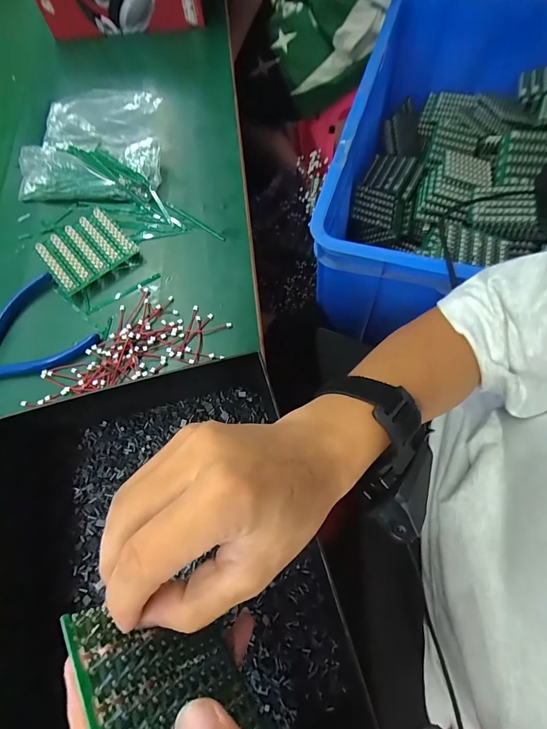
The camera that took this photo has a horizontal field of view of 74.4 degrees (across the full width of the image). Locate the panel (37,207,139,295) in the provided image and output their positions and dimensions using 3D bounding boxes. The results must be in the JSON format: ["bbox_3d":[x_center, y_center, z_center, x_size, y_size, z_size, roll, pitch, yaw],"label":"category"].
[{"bbox_3d":[-0.203,-0.124,0.392,0.086,0.013,0.083,-39,71,-12],"label":"panel"}]

